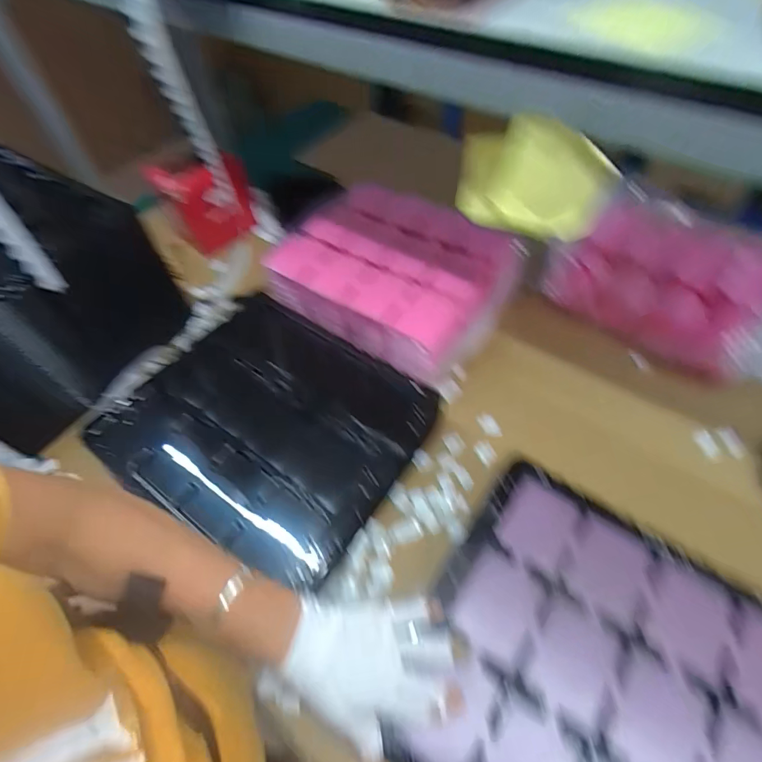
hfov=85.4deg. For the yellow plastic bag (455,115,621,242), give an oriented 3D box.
[{"bbox_3d":[0.117,-0.154,0.322,0.115,0.095,0.026,17,58,13],"label":"yellow plastic bag"}]

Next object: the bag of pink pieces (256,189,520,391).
[{"bbox_3d":[0.007,-0.193,0.754,0.416,0.132,0.300,36,64,23],"label":"bag of pink pieces"}]

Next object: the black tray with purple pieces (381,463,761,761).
[{"bbox_3d":[0.218,0.295,0.391,0.350,0.049,0.323,30,61,20],"label":"black tray with purple pieces"}]

